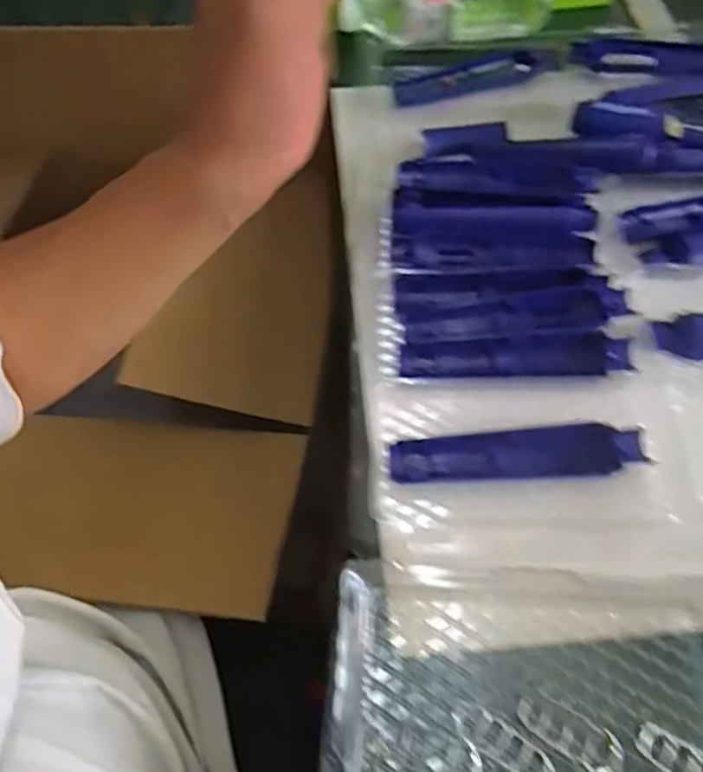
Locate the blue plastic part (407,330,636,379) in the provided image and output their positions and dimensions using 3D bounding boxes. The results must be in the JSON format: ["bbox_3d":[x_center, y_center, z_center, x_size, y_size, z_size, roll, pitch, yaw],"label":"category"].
[{"bbox_3d":[0.119,-0.022,0.438,0.162,0.010,0.033,-3,58,2],"label":"blue plastic part"}]

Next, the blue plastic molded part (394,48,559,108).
[{"bbox_3d":[0.132,-0.329,0.631,0.182,0.013,0.043,-19,59,-8],"label":"blue plastic molded part"}]

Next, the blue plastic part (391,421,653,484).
[{"bbox_3d":[0.109,0.046,0.398,0.162,0.013,0.036,-6,58,0],"label":"blue plastic part"}]

